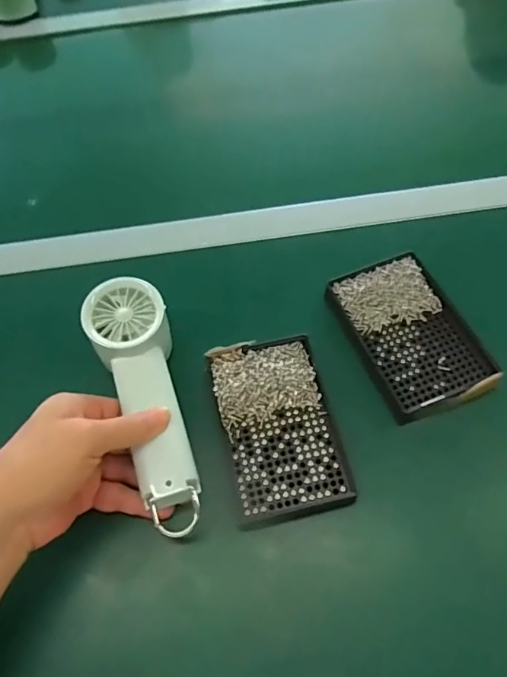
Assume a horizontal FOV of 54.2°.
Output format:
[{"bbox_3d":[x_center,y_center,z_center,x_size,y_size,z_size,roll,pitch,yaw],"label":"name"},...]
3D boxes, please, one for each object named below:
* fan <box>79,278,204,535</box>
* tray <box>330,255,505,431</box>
[{"bbox_3d":[-0.078,0.047,0.383,0.058,0.050,0.194,-19,71,-7],"label":"fan"},{"bbox_3d":[0.131,-0.005,0.418,0.094,0.016,0.137,-21,61,-8],"label":"tray"}]

